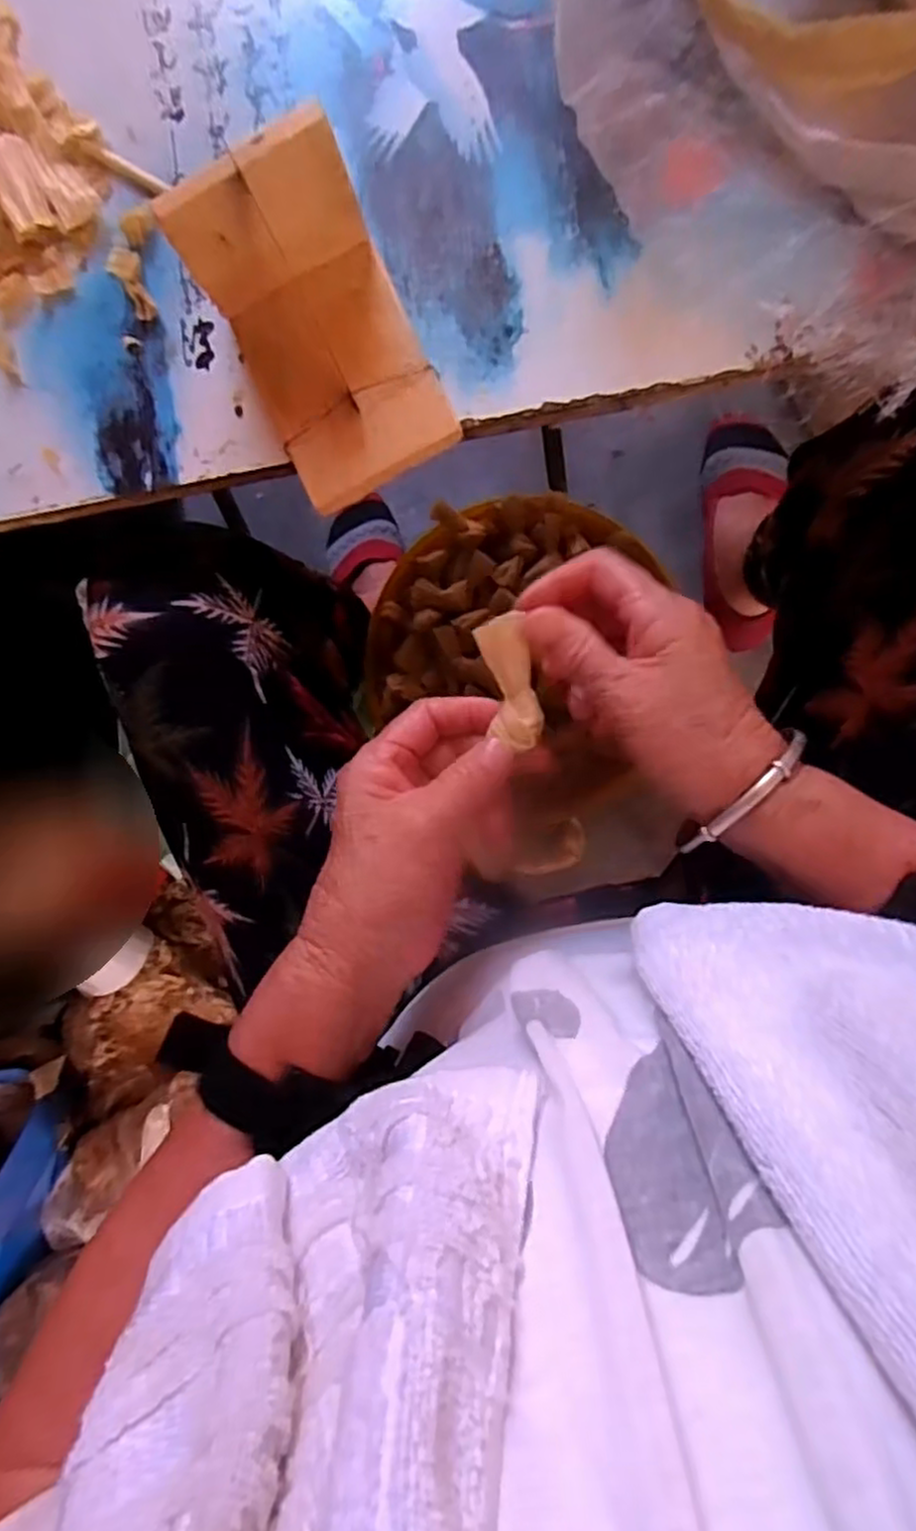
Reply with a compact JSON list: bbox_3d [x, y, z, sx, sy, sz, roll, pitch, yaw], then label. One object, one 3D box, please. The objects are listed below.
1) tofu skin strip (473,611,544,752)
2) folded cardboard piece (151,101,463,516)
[{"bbox_3d":[0.024,-0.037,0.322,0.021,0.007,0.058,-14,95,7],"label":"tofu skin strip"},{"bbox_3d":[-0.056,-0.178,0.298,0.072,0.065,0.111,-26,86,7],"label":"folded cardboard piece"}]

